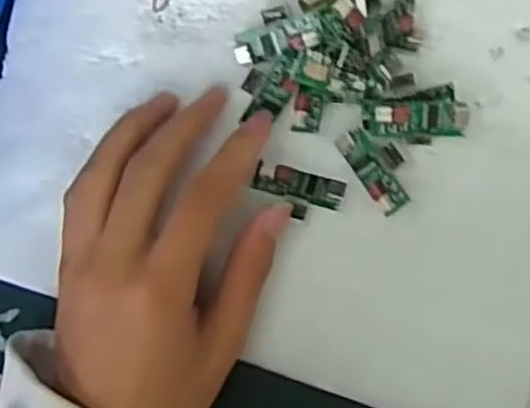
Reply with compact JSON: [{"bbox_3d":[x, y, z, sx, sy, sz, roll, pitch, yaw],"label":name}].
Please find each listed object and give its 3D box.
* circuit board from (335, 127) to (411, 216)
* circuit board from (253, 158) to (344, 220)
[{"bbox_3d":[0.049,-0.016,0.312,0.019,0.007,0.039,-36,87,7],"label":"circuit board"},{"bbox_3d":[0.014,-0.004,0.314,0.038,0.004,0.019,15,94,7],"label":"circuit board"}]

